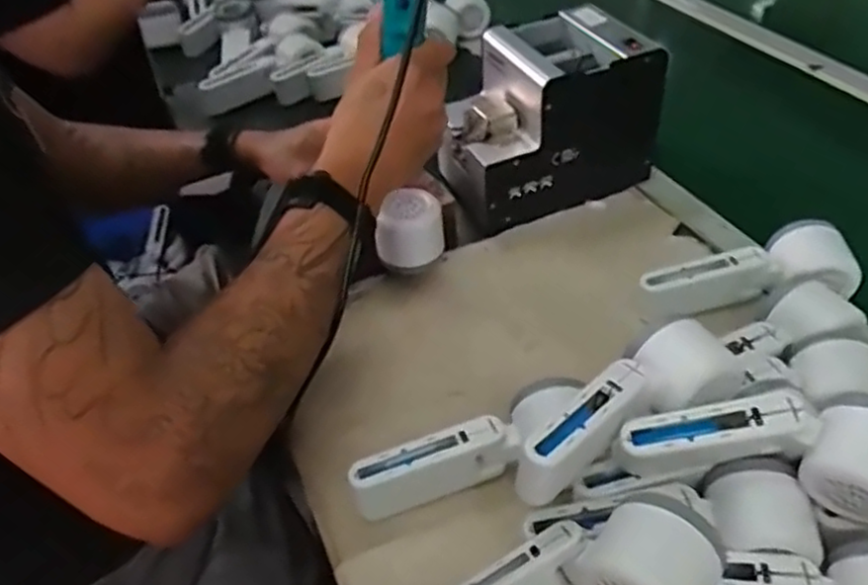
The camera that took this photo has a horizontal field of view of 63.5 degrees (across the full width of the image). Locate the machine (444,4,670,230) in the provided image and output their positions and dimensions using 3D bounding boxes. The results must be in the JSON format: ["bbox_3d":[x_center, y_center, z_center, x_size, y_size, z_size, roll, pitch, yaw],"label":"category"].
[{"bbox_3d":[0.105,-0.163,0.669,0.180,0.146,0.118,-21,44,-18],"label":"machine"}]

